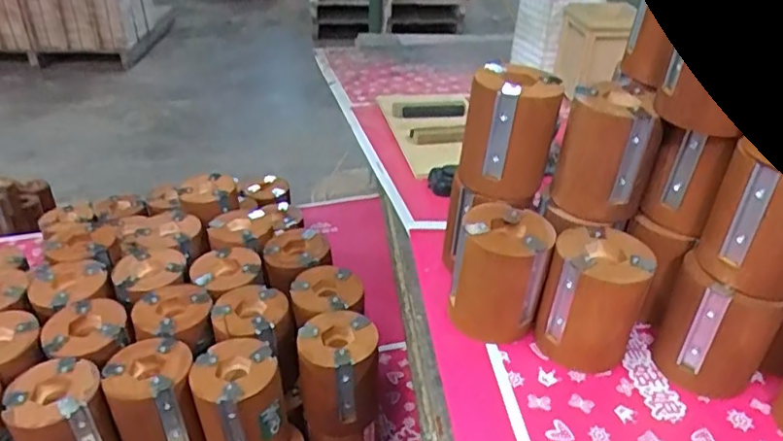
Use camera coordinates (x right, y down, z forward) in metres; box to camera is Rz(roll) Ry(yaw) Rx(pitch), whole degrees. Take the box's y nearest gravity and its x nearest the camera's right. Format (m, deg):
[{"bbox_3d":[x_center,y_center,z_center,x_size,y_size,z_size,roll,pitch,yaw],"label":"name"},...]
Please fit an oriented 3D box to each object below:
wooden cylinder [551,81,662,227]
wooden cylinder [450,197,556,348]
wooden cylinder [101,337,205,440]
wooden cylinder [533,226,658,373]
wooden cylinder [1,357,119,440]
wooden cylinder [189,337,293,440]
[{"bbox_3d":[0.189,-0.058,0.528,0.081,0.100,0.079,14,35,18],"label":"wooden cylinder"},{"bbox_3d":[0.095,0.046,0.539,0.077,0.103,0.075,1,33,-1],"label":"wooden cylinder"},{"bbox_3d":[-0.226,0.179,0.584,0.076,0.102,0.080,-11,35,-19],"label":"wooden cylinder"},{"bbox_3d":[0.172,0.068,0.515,0.077,0.099,0.076,1,33,-1],"label":"wooden cylinder"},{"bbox_3d":[-0.301,0.194,0.558,0.075,0.111,0.071,-17,37,-27],"label":"wooden cylinder"},{"bbox_3d":[-0.145,0.175,0.579,0.078,0.096,0.079,-14,36,-23],"label":"wooden cylinder"}]

